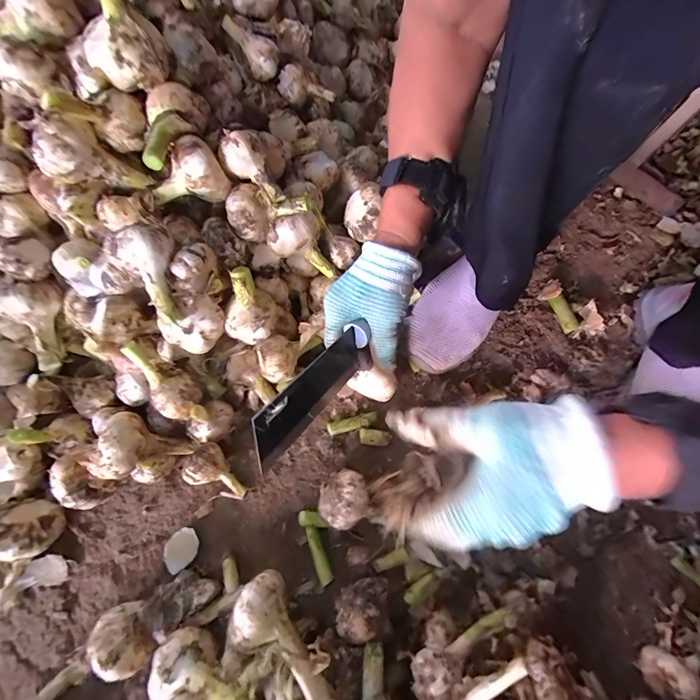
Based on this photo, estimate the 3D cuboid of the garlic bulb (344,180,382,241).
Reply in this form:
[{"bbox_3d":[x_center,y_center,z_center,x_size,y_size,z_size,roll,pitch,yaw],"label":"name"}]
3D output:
[{"bbox_3d":[0.017,-0.164,0.396,0.050,0.044,0.050,9,70,7],"label":"garlic bulb"}]

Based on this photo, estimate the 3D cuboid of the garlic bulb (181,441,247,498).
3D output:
[{"bbox_3d":[-0.145,0.136,0.374,0.062,0.048,0.045,22,72,10],"label":"garlic bulb"}]

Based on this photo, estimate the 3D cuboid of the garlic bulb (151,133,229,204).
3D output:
[{"bbox_3d":[-0.157,-0.166,0.324,0.069,0.049,0.045,-25,70,-6],"label":"garlic bulb"}]

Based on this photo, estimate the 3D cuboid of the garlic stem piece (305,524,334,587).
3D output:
[{"bbox_3d":[-0.033,0.216,0.354,0.013,0.012,0.056,-23,70,-6],"label":"garlic stem piece"}]

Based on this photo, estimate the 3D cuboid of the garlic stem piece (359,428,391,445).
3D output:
[{"bbox_3d":[0.029,0.104,0.393,0.036,0.013,0.017,8,70,5],"label":"garlic stem piece"}]

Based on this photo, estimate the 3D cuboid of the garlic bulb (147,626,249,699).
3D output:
[{"bbox_3d":[-0.114,0.275,0.274,0.126,0.044,0.042,-12,65,37],"label":"garlic bulb"}]

